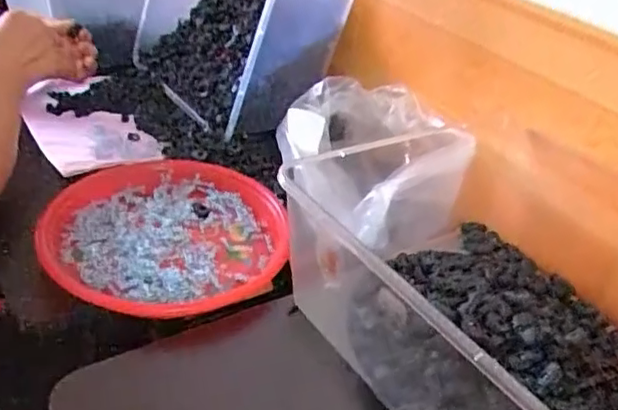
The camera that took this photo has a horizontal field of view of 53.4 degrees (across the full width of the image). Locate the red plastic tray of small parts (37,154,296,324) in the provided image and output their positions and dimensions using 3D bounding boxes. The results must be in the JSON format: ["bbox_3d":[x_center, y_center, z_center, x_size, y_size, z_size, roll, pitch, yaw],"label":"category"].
[{"bbox_3d":[-0.141,0.022,0.620,0.232,0.027,0.236,-12,39,-27],"label":"red plastic tray of small parts"}]

